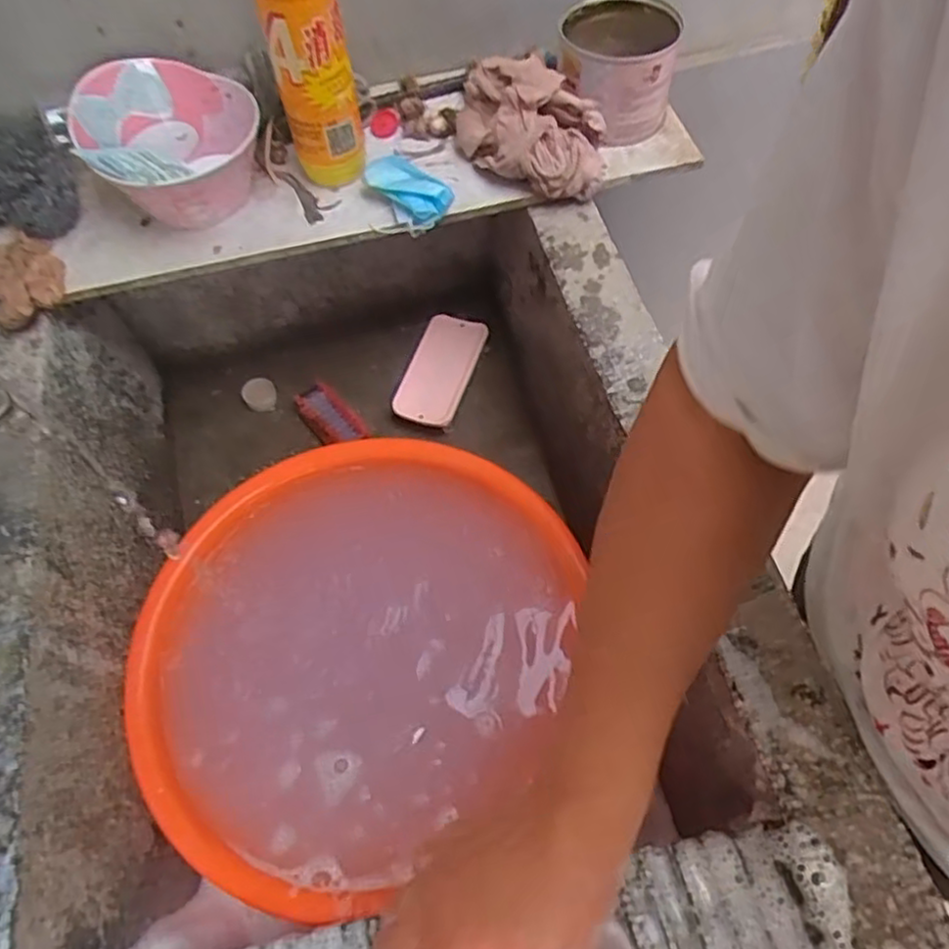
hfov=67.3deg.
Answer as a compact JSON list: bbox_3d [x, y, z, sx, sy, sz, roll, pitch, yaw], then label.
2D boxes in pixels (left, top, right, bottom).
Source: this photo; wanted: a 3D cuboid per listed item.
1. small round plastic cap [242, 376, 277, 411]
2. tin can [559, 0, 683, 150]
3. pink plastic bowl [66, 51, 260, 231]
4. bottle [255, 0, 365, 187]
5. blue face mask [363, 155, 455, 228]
[{"bbox_3d":[-0.234,-0.089,0.776,0.031,0.026,0.030,-2,61,3],"label":"small round plastic cap"},{"bbox_3d":[0.121,-0.347,0.613,0.095,0.075,0.108,7,62,8],"label":"tin can"},{"bbox_3d":[-0.245,-0.271,0.581,0.130,0.077,0.126,-2,61,3],"label":"pink plastic bowl"},{"bbox_3d":[-0.126,-0.328,0.521,0.061,0.232,0.059,-15,61,-4],"label":"bottle"},{"bbox_3d":[-0.056,-0.237,0.591,0.042,0.019,0.078,-37,65,-15],"label":"blue face mask"}]

